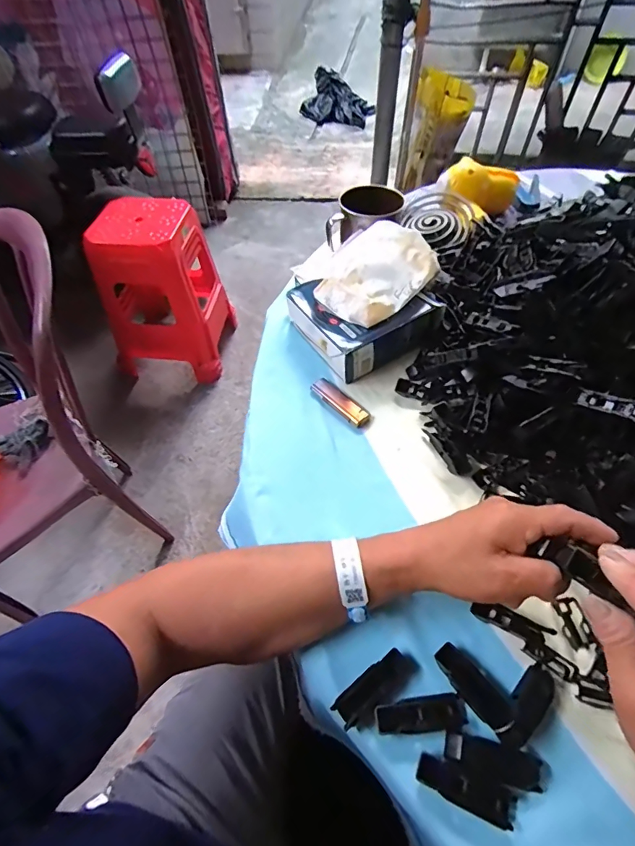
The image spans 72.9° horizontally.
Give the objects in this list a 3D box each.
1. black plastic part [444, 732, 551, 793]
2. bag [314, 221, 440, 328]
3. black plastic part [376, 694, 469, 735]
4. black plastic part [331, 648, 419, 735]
[{"bbox_3d":[0.129,0.243,0.307,0.072,0.010,0.022,11,56,9],"label":"black plastic part"},{"bbox_3d":[0.068,-0.187,0.527,0.117,0.033,0.149,34,62,22],"label":"bag"},{"bbox_3d":[0.078,0.221,0.324,0.066,0.008,0.021,-6,55,-3],"label":"black plastic part"},{"bbox_3d":[0.047,0.207,0.337,0.072,0.013,0.027,-33,60,-20],"label":"black plastic part"}]

